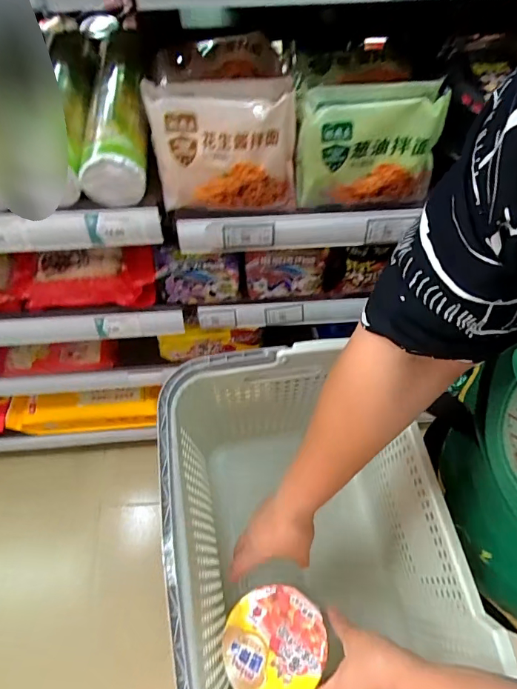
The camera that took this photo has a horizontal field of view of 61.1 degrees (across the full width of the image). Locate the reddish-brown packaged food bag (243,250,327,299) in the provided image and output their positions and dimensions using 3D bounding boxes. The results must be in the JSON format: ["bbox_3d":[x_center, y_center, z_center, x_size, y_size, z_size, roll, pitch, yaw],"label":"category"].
[{"bbox_3d":[0.040,-0.103,0.650,0.114,0.095,0.015,0,61,1],"label":"reddish-brown packaged food bag"}]

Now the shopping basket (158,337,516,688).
[{"bbox_3d":[0.059,0.246,0.560,0.292,0.341,0.402,-9,61,-4],"label":"shopping basket"}]

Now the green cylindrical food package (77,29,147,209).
[{"bbox_3d":[-0.161,-0.257,0.499,0.082,0.072,0.194,-9,61,-4],"label":"green cylindrical food package"}]

